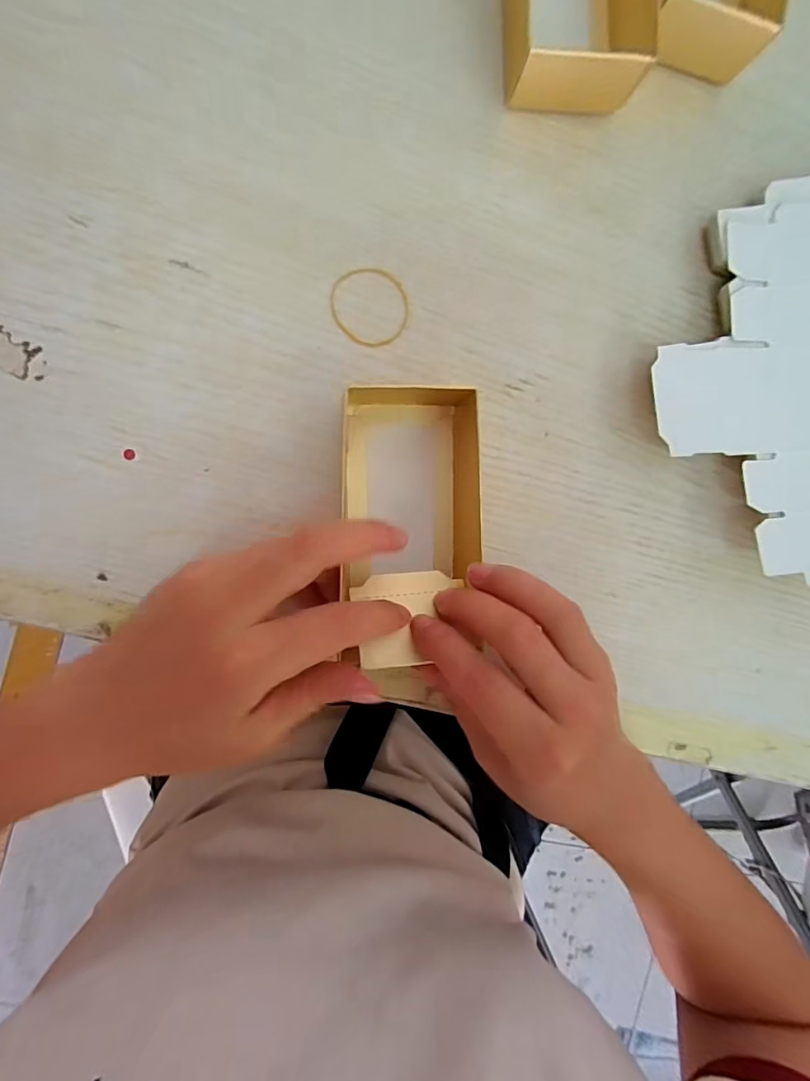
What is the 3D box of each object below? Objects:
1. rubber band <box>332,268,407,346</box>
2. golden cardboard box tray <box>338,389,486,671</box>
[{"bbox_3d":[-0.016,-0.107,0.225,0.035,0.004,0.035,0,93,-9],"label":"rubber band"},{"bbox_3d":[0.002,-0.009,0.218,0.058,0.032,0.119,1,93,-9],"label":"golden cardboard box tray"}]

